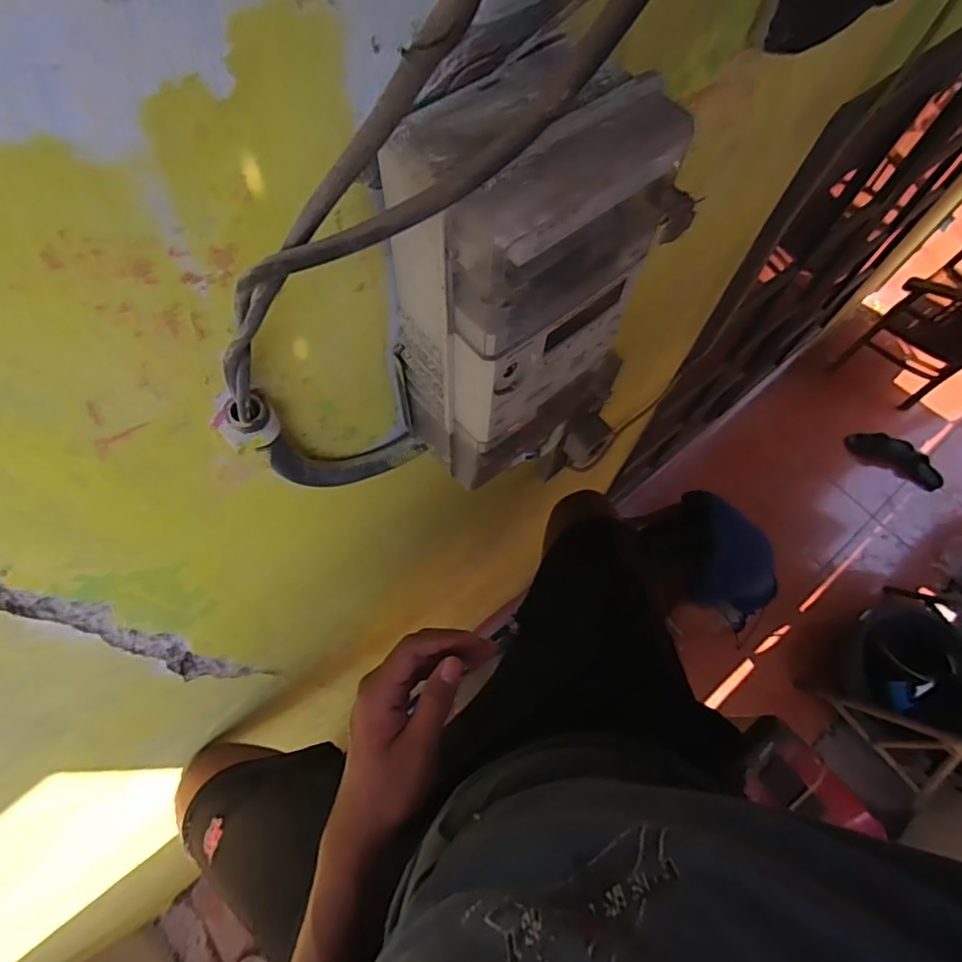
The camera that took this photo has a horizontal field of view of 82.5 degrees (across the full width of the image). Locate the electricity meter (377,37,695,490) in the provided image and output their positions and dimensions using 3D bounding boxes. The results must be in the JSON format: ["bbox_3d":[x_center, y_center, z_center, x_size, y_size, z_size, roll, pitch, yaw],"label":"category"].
[{"bbox_3d":[0.023,-0.103,0.357,0.143,0.254,0.092,-24,69,-13],"label":"electricity meter"}]

